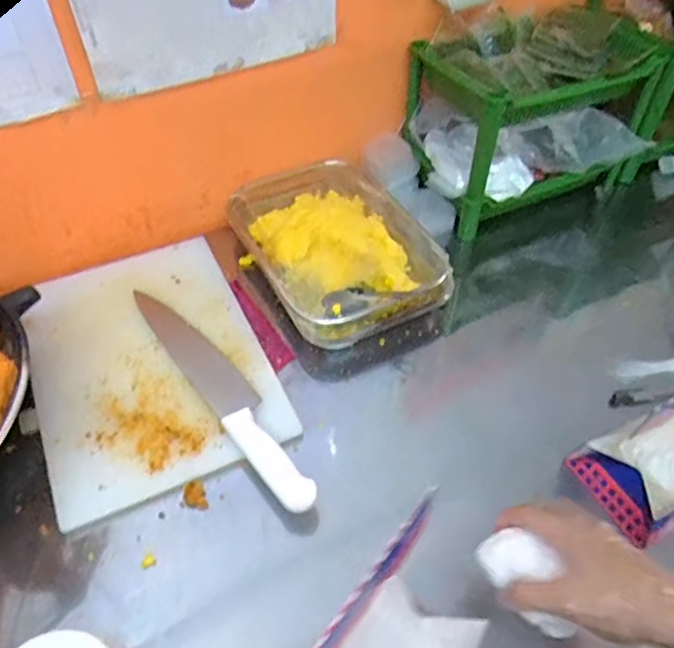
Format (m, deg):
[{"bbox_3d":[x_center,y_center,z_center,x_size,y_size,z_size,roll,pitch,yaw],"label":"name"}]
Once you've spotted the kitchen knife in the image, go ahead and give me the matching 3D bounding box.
[{"bbox_3d":[-0.130,0.062,0.659,0.050,0.023,0.349,-29,56,-24],"label":"kitchen knife"}]

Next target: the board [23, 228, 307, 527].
[{"bbox_3d":[-0.219,0.037,0.695,0.253,0.014,0.339,-19,52,-17],"label":"board"}]

